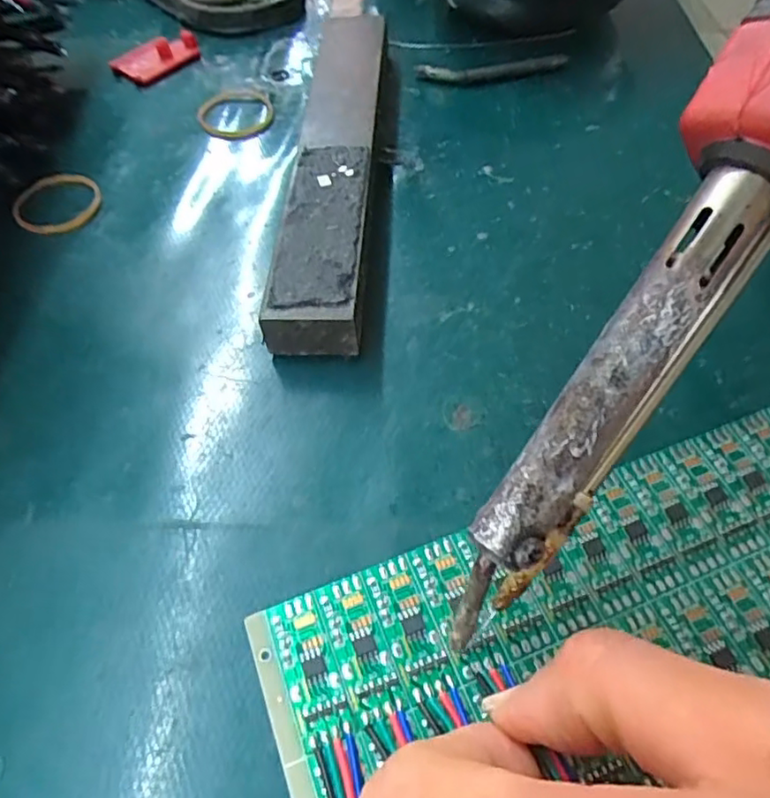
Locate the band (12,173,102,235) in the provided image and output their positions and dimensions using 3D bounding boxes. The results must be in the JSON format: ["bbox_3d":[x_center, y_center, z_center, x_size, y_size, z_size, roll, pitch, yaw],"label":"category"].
[{"bbox_3d":[-0.128,-0.077,0.241,0.030,0.004,0.035,-12,55,-6],"label":"band"}]

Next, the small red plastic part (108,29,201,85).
[{"bbox_3d":[-0.113,-0.172,0.311,0.044,0.006,0.029,-29,58,-17],"label":"small red plastic part"}]

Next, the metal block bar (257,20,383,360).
[{"bbox_3d":[-0.019,-0.079,0.225,0.027,0.024,0.147,2,55,2],"label":"metal block bar"}]

